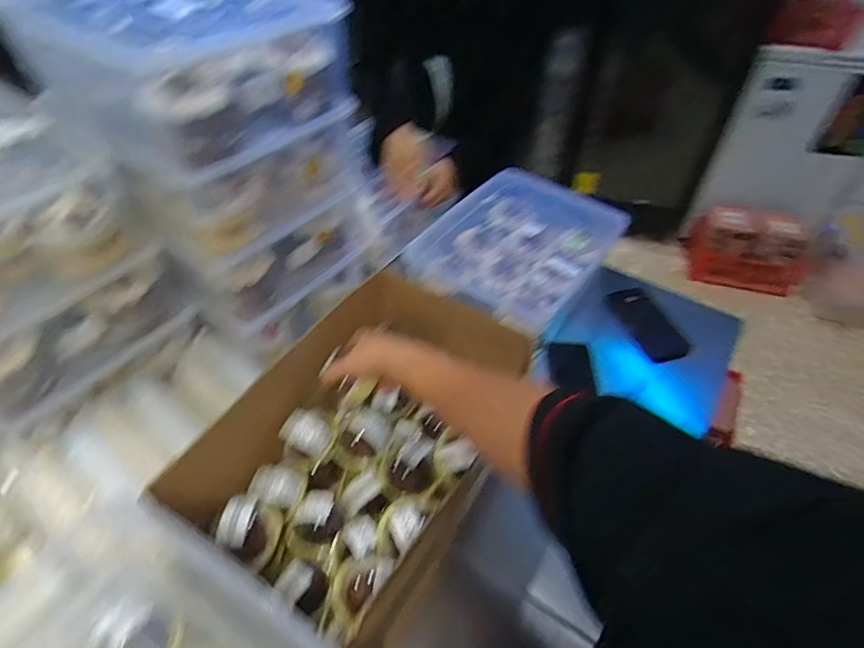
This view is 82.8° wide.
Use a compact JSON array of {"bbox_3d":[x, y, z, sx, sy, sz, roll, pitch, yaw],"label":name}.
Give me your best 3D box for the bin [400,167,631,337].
[{"bbox_3d":[0.167,-0.156,0.941,0.276,0.099,0.402,28,52,23],"label":"bin"}]

